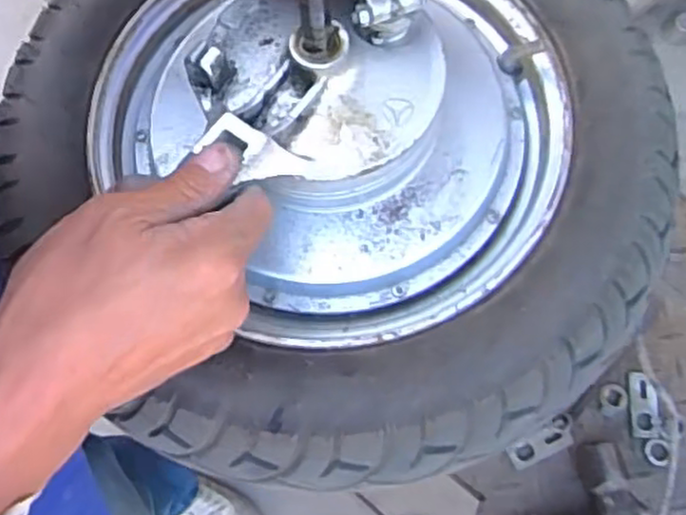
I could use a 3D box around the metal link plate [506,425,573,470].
[{"bbox_3d":[0.182,0.173,0.671,0.062,0.009,0.023,-23,77,-8],"label":"metal link plate"}]

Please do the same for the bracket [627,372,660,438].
[{"bbox_3d":[0.280,0.139,0.685,0.024,0.007,0.059,0,75,-2],"label":"bracket"}]

